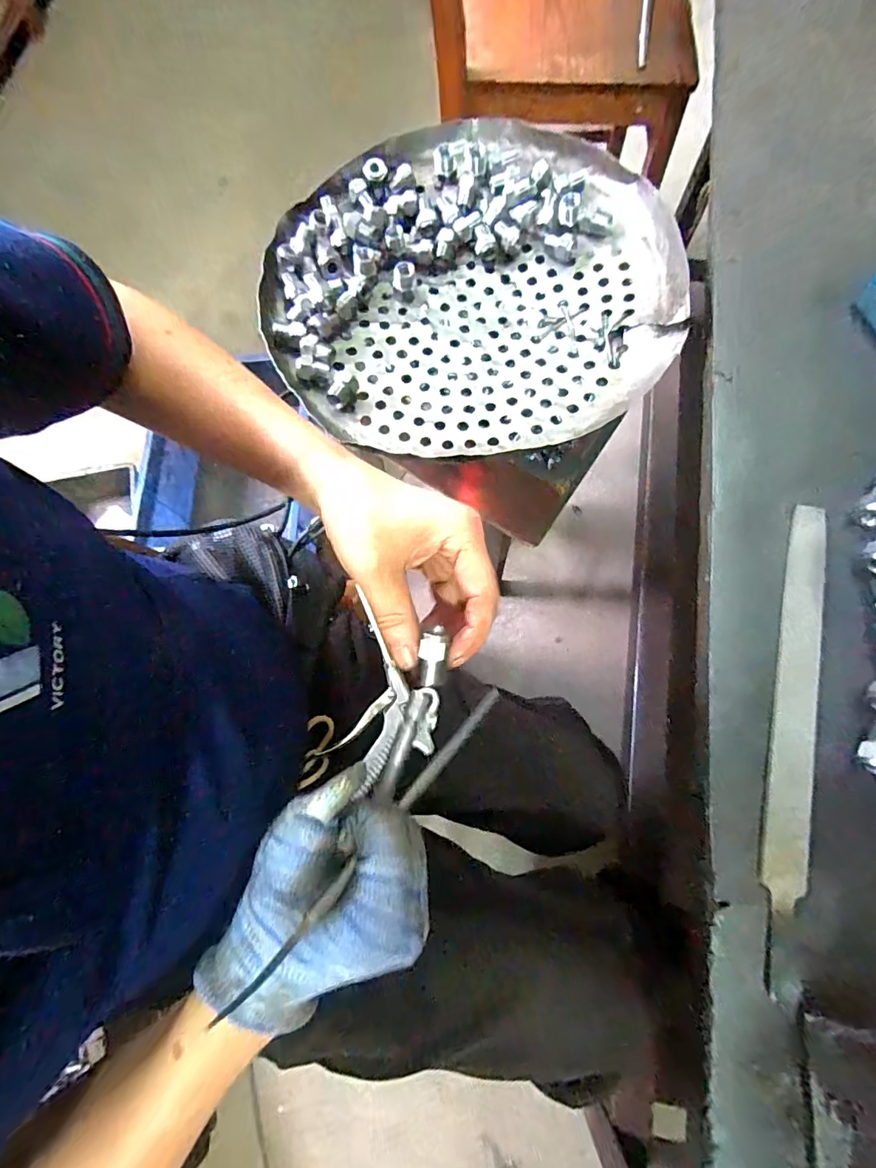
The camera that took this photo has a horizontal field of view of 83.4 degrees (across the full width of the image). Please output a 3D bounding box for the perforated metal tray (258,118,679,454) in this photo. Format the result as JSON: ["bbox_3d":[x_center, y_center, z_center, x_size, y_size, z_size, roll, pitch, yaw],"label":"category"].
[{"bbox_3d":[0.027,-0.290,0.476,0.377,0.047,0.374,-3,73,1],"label":"perforated metal tray"}]

